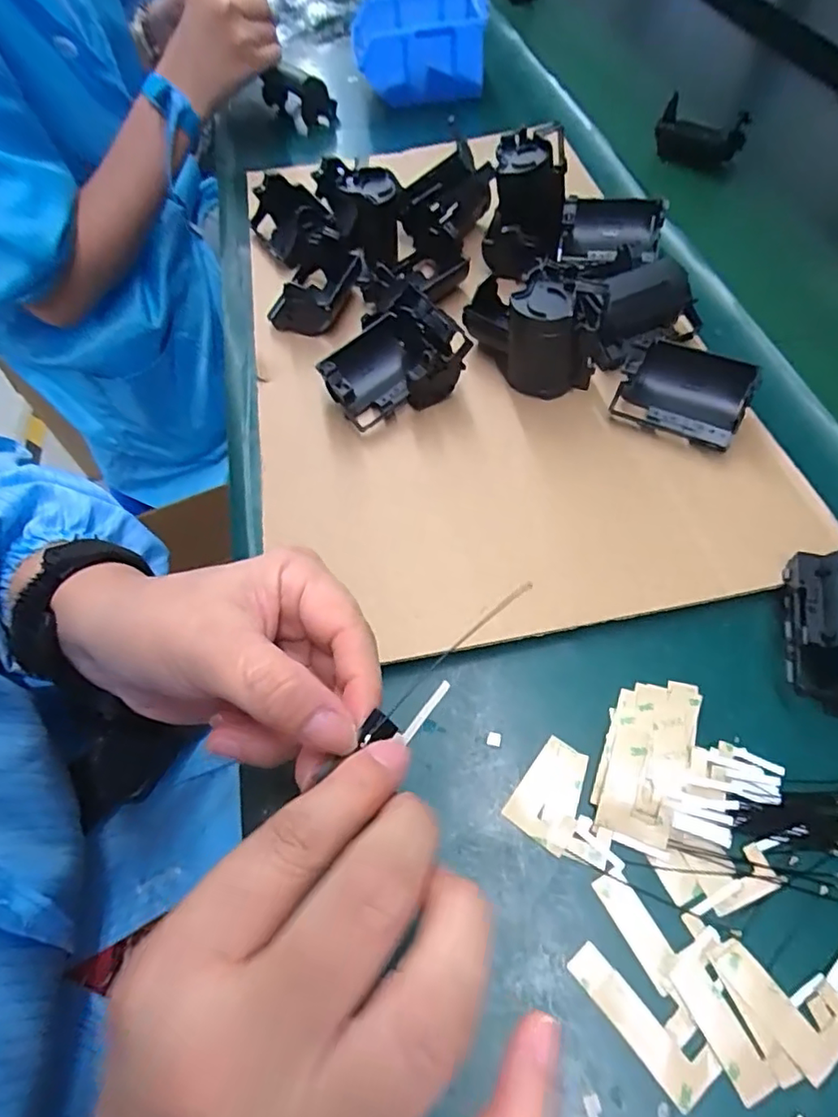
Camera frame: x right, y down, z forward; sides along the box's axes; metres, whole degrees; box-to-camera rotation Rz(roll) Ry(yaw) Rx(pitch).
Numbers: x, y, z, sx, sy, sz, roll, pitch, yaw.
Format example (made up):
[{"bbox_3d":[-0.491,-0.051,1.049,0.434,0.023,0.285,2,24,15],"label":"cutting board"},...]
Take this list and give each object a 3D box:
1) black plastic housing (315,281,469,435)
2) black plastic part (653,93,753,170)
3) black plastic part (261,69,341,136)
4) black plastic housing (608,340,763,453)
[{"bbox_3d":[-0.018,-0.124,0.368,0.086,0.043,0.066,-34,63,-17],"label":"black plastic housing"},{"bbox_3d":[0.254,-0.383,0.523,0.075,0.046,0.030,12,60,10],"label":"black plastic part"},{"bbox_3d":[-0.126,-0.485,0.614,0.096,0.051,0.018,31,65,19],"label":"black plastic part"},{"bbox_3d":[0.158,-0.098,0.344,0.069,0.034,0.047,27,64,18],"label":"black plastic housing"}]

